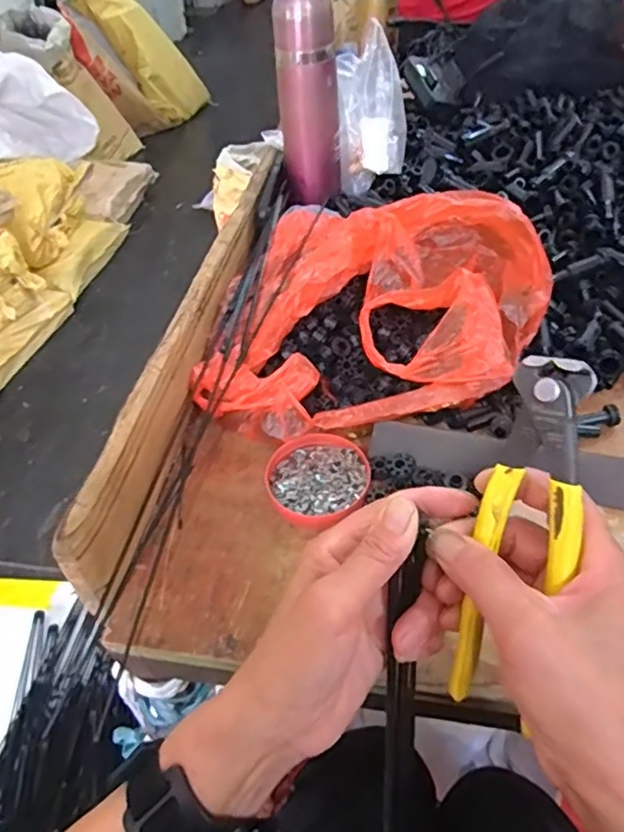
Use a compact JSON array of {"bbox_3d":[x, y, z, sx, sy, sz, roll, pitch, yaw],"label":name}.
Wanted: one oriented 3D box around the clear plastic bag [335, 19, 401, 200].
[{"bbox_3d":[0.066,-0.345,0.673,0.077,0.173,0.043,2,24,7],"label":"clear plastic bag"}]

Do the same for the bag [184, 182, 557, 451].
[{"bbox_3d":[0.054,-0.093,0.509,0.269,0.105,0.236,14,51,18],"label":"bag"}]

